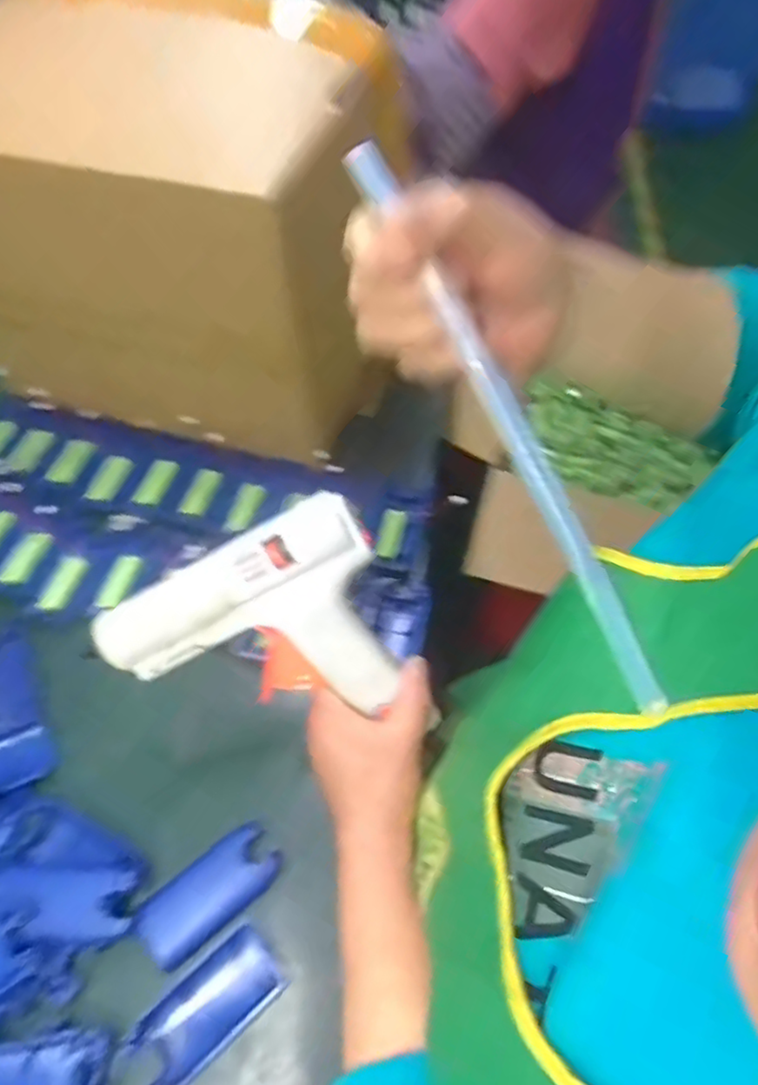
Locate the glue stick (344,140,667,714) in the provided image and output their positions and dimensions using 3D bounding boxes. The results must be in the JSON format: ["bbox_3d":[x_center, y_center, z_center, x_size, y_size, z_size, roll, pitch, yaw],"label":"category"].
[{"bbox_3d":[0.057,-0.046,0.278,0.011,0.012,0.263,-30,93,-17],"label":"glue stick"}]

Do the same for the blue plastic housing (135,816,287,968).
[{"bbox_3d":[-0.110,0.230,0.432,0.092,0.022,0.040,-36,63,-20],"label":"blue plastic housing"}]

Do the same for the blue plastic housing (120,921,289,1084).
[{"bbox_3d":[-0.104,0.285,0.403,0.091,0.021,0.045,-37,64,-21],"label":"blue plastic housing"}]

